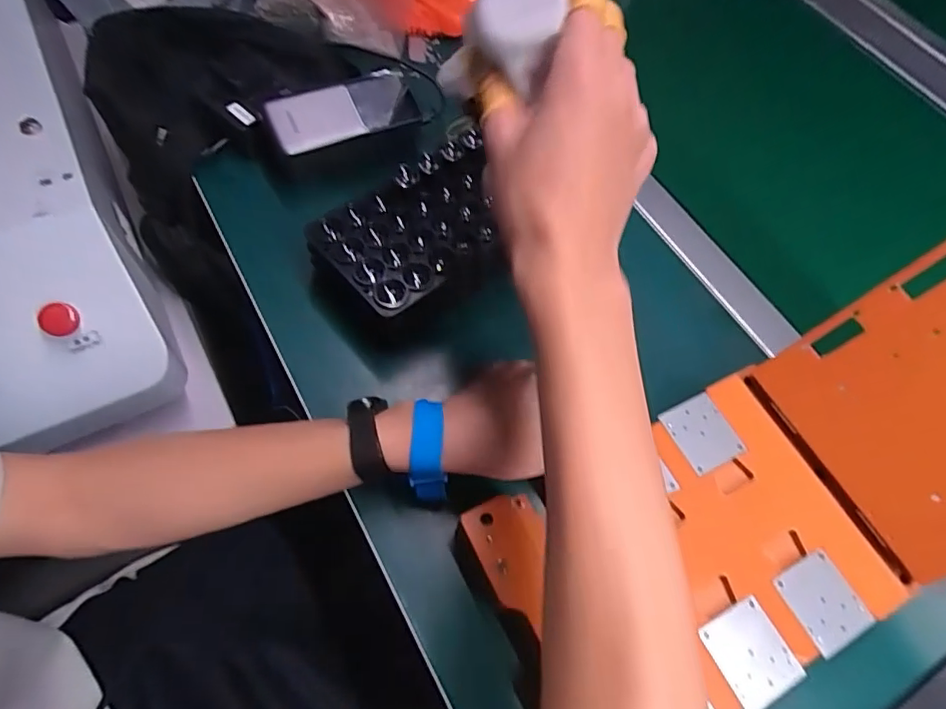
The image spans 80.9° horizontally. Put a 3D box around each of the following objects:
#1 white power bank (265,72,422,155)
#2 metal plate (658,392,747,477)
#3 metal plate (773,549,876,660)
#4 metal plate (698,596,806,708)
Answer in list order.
[{"bbox_3d":[-0.113,-0.210,0.481,0.124,0.024,0.054,-22,86,-15],"label":"white power bank"},{"bbox_3d":[0.160,0.056,0.388,0.044,0.005,0.049,-24,66,-16],"label":"metal plate"},{"bbox_3d":[0.216,0.151,0.341,0.045,0.004,0.048,-23,66,-15],"label":"metal plate"},{"bbox_3d":[0.161,0.173,0.321,0.045,0.004,0.048,-21,66,-19],"label":"metal plate"}]

